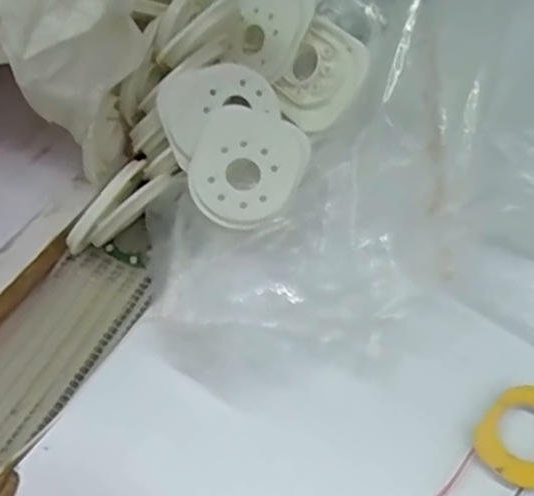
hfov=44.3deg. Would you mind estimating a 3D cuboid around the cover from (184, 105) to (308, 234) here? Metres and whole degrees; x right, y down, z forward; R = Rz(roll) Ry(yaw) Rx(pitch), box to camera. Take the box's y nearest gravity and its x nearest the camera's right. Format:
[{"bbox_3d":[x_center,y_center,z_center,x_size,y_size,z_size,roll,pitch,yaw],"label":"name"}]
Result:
[{"bbox_3d":[-0.008,-0.037,0.291,0.045,0.008,0.059,23,66,1],"label":"cover"}]

